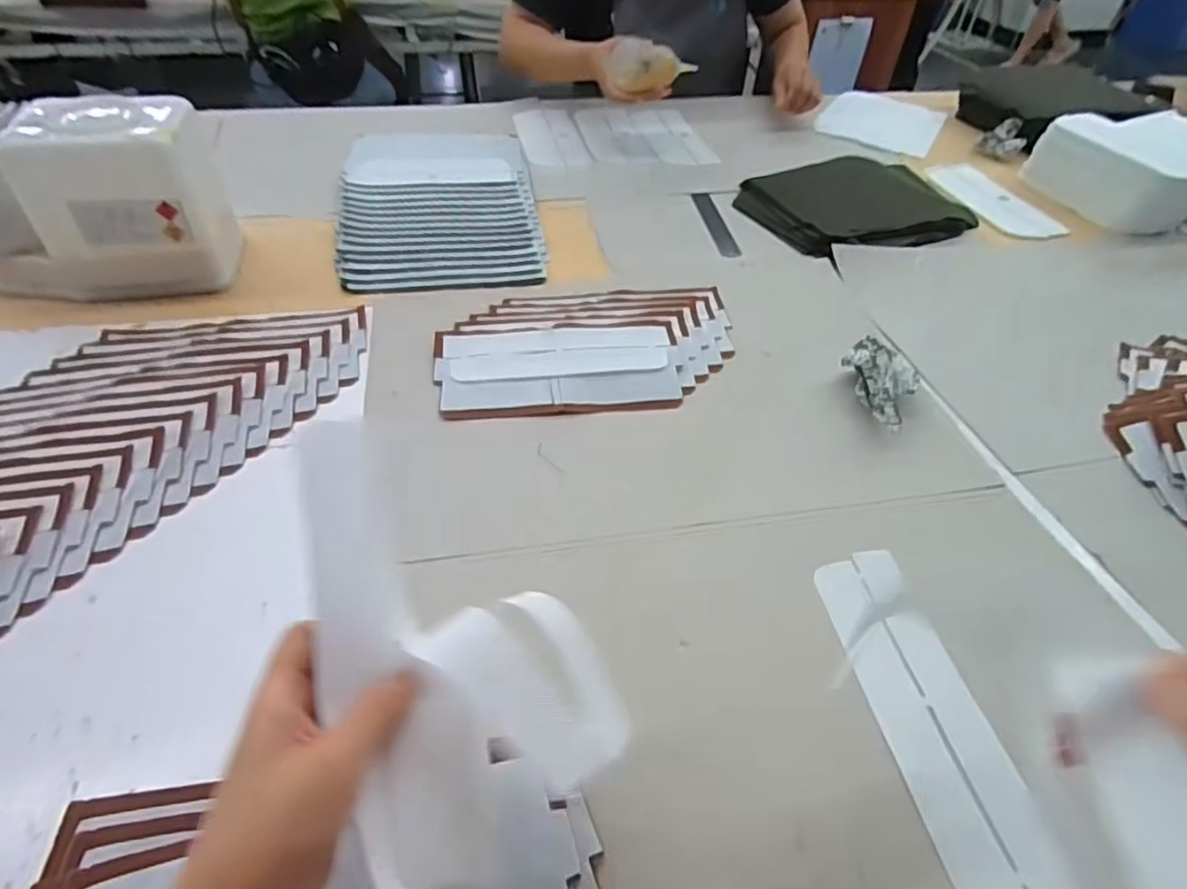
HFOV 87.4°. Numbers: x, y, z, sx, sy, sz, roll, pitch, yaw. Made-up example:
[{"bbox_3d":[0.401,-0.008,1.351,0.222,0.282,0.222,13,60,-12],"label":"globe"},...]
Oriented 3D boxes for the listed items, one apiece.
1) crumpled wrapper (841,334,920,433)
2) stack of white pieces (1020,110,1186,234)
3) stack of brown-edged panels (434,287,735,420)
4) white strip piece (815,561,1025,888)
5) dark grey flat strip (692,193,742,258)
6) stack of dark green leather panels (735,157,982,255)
[{"bbox_3d":[0.271,-0.059,0.598,0.070,0.033,0.093,26,50,18],"label":"crumpled wrapper"},{"bbox_3d":[0.878,-0.434,0.961,0.364,0.091,0.218,-16,51,-19],"label":"stack of white pieces"},{"bbox_3d":[-0.003,-0.106,0.647,0.307,0.012,0.191,-4,48,-8],"label":"stack of brown-edged panels"},{"bbox_3d":[0.196,0.167,0.396,0.039,0.005,0.211,-4,45,-7],"label":"white strip piece"},{"bbox_3d":[0.169,-0.306,0.857,0.030,0.004,0.176,-3,47,-7],"label":"dark grey flat strip"},{"bbox_3d":[0.383,-0.353,0.894,0.325,0.019,0.239,-18,51,-20],"label":"stack of dark green leather panels"}]

